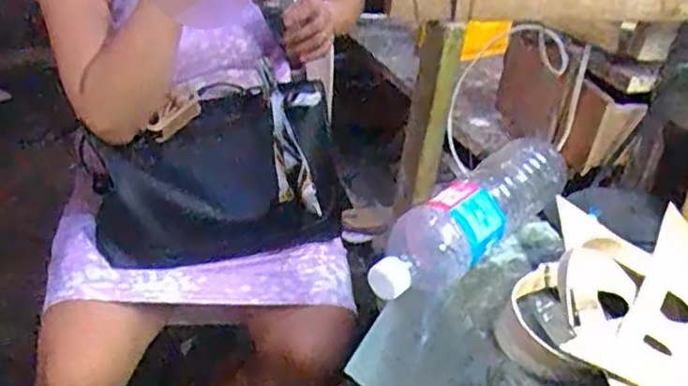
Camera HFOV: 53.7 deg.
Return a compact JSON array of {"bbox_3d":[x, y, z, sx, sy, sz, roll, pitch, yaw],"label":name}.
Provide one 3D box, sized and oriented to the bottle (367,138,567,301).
[{"bbox_3d":[0.124,0.025,0.660,0.071,0.073,0.285,27,37,32],"label":"bottle"}]

